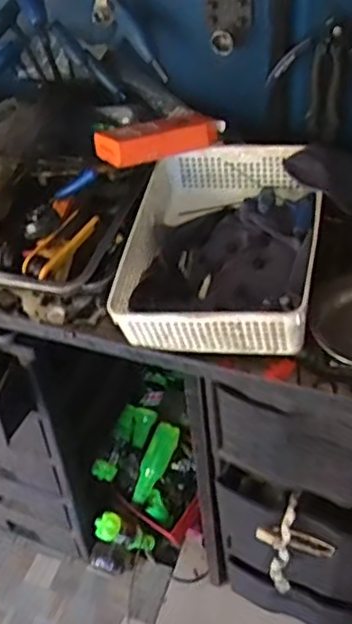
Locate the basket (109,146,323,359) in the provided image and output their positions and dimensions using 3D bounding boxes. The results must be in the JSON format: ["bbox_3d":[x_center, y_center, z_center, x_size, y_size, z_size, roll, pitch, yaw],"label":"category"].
[{"bbox_3d":[0.066,-0.092,0.896,0.256,0.096,0.324,5,49,10],"label":"basket"}]

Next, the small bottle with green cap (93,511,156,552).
[{"bbox_3d":[-0.111,0.512,1.463,0.054,0.181,0.058,-29,42,25],"label":"small bottle with green cap"}]

